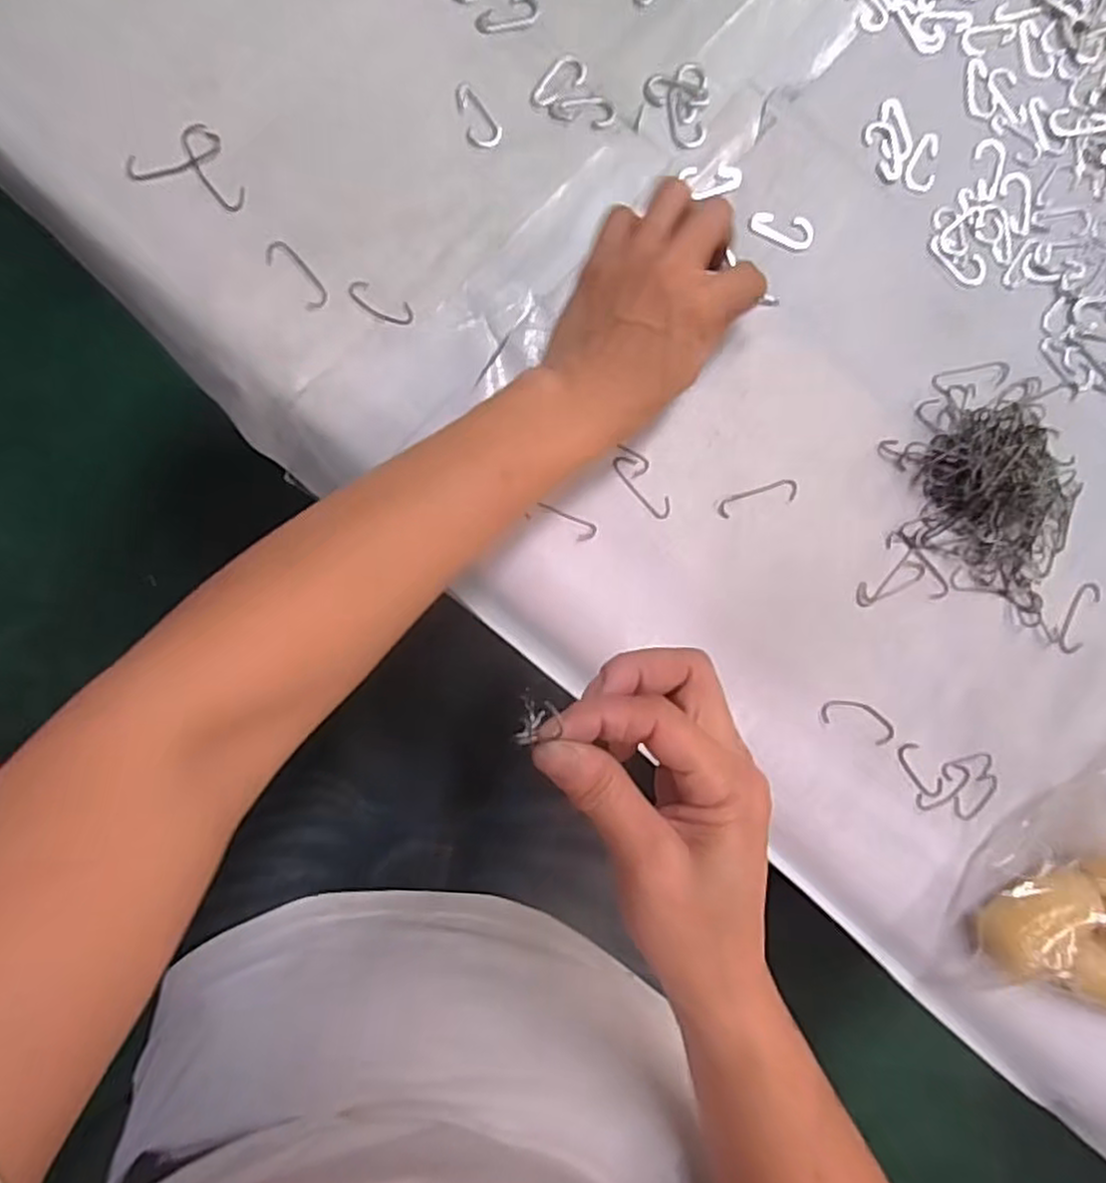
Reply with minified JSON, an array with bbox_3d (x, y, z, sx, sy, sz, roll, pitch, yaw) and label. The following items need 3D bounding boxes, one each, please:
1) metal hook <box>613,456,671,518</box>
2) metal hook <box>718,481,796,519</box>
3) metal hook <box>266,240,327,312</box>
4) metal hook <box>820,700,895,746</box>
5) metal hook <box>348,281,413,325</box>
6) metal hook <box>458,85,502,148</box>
[{"bbox_3d":[0.049,-0.057,0.401,0.013,0.004,0.042,-40,89,-6],"label":"metal hook"},{"bbox_3d":[0.112,-0.051,0.404,0.045,0.004,0.012,-15,87,-6],"label":"metal hook"},{"bbox_3d":[-0.134,-0.166,0.388,0.015,0.004,0.040,-43,90,-7],"label":"metal hook"},{"bbox_3d":[0.164,0.068,0.397,0.040,0.004,0.018,24,84,-2],"label":"metal hook"},{"bbox_3d":[-0.091,-0.154,0.394,0.036,0.004,0.014,26,84,-2],"label":"metal hook"},{"bbox_3d":[-0.043,-0.258,0.404,0.018,0.004,0.035,-38,89,-6],"label":"metal hook"}]

